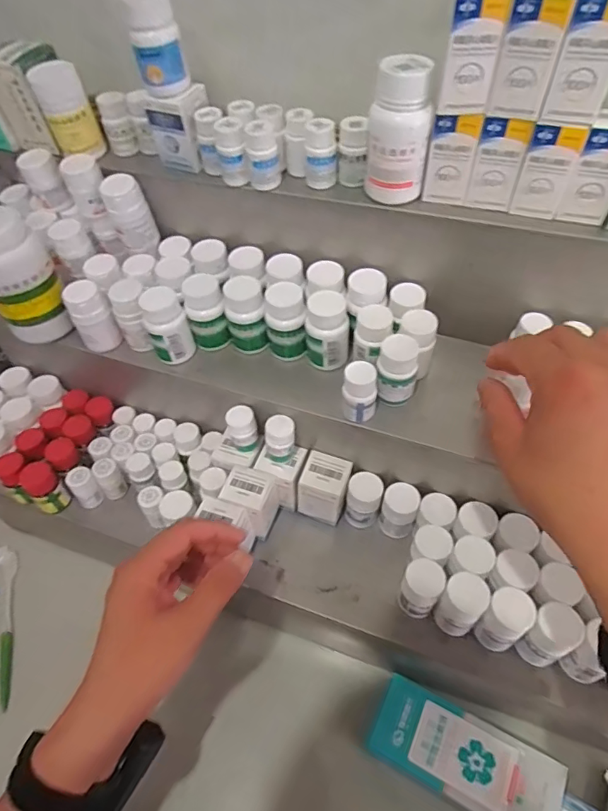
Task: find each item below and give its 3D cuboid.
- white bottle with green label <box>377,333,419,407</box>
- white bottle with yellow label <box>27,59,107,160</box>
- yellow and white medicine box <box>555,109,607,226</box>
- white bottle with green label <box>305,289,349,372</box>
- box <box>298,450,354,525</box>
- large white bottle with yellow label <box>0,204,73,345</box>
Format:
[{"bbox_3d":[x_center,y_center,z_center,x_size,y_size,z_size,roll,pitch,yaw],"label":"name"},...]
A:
[{"bbox_3d":[0.077,-0.027,0.403,0.031,0.062,0.025,8,53,10],"label":"white bottle with green label"},{"bbox_3d":[-0.204,-0.255,0.421,0.040,0.065,0.042,-25,55,-15],"label":"white bottle with yellow label"},{"bbox_3d":[0.206,-0.163,0.336,0.032,0.068,0.023,21,57,18],"label":"yellow and white medicine box"},{"bbox_3d":[0.021,-0.067,0.434,0.037,0.063,0.036,0,52,4],"label":"white bottle with green label"},{"bbox_3d":[0.021,0.081,0.476,0.045,0.063,0.043,14,54,13],"label":"box"},{"bbox_3d":[-0.269,-0.124,0.458,0.062,0.127,0.071,-28,56,-17],"label":"large white bottle with yellow label"}]

